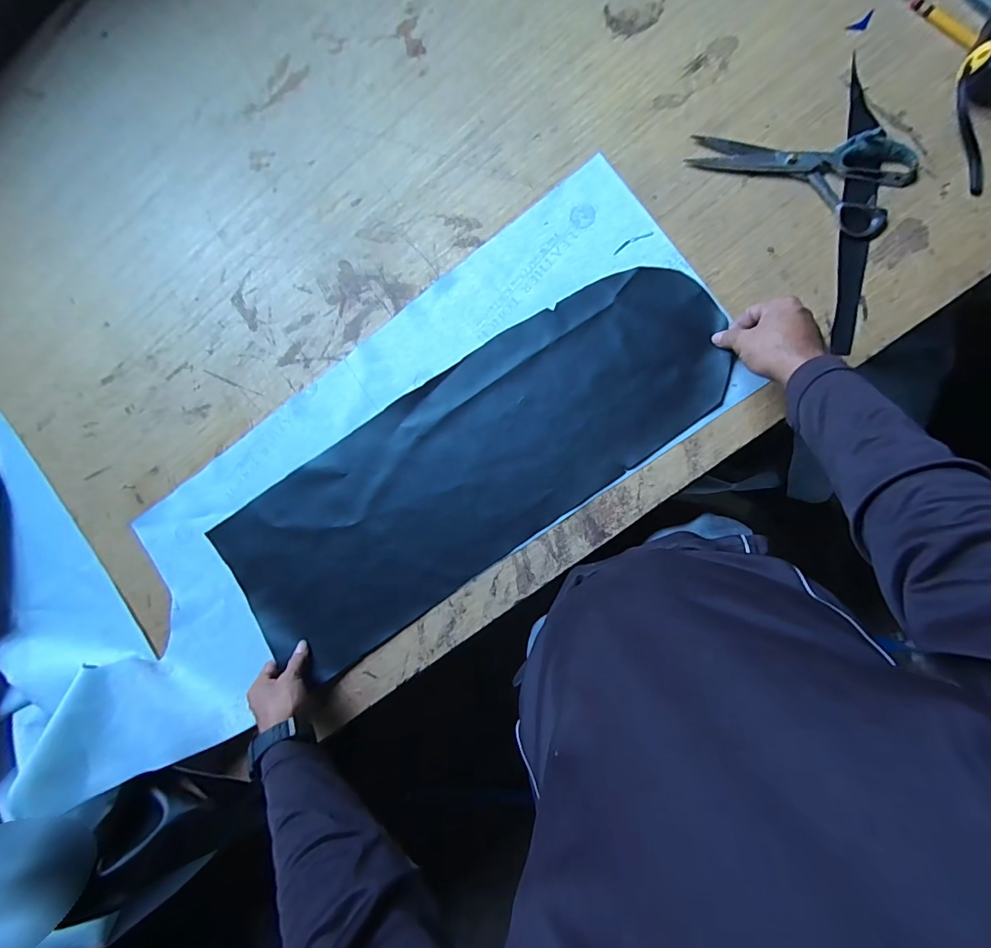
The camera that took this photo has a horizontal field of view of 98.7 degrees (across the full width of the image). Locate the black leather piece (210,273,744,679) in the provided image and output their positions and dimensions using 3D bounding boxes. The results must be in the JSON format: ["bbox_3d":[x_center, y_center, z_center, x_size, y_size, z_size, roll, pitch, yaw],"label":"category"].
[{"bbox_3d":[-0.050,0.003,0.587,0.742,0.011,0.267,-33,85,9],"label":"black leather piece"}]

